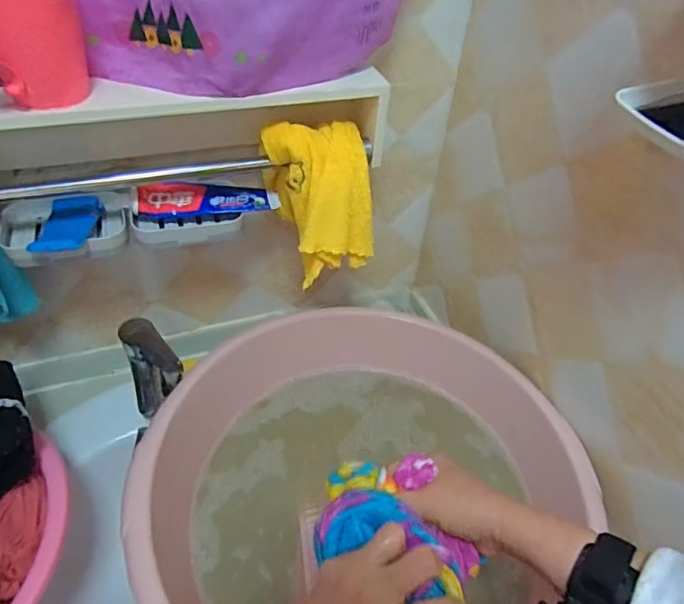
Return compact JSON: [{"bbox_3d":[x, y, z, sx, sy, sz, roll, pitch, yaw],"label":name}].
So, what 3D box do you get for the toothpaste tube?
[{"bbox_3d":[-0.160,-0.125,0.597,0.164,0.030,0.036,-9,46,-13],"label":"toothpaste tube"}]

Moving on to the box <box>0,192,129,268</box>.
[{"bbox_3d":[-0.310,-0.082,0.564,0.127,0.033,0.104,-12,47,-16],"label":"box"}]

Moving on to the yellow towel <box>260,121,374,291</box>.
[{"bbox_3d":[-0.024,-0.114,0.587,0.105,0.164,0.080,-17,48,-21],"label":"yellow towel"}]

